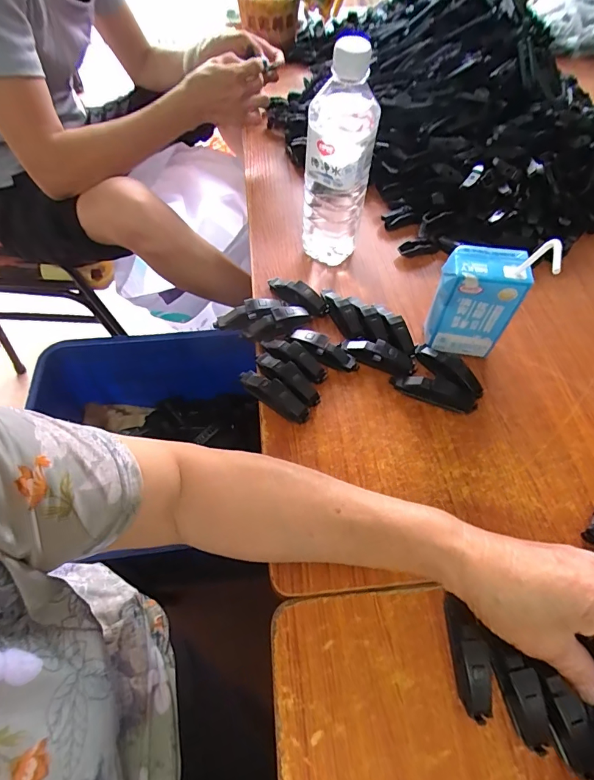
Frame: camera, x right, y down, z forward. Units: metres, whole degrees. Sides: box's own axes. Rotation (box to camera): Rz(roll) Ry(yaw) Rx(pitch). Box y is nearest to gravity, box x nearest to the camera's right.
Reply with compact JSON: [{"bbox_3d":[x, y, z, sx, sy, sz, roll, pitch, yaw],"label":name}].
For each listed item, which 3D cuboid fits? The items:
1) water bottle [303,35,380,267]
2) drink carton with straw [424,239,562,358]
[{"bbox_3d":[0.041,-0.232,0.459,0.063,0.213,0.053,34,63,19],"label":"water bottle"},{"bbox_3d":[0.172,-0.087,0.405,0.082,0.137,0.051,20,59,11],"label":"drink carton with straw"}]

